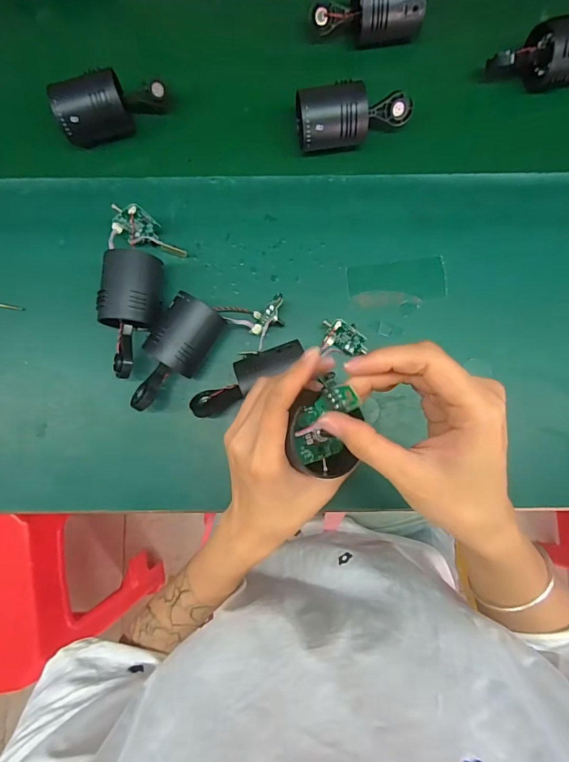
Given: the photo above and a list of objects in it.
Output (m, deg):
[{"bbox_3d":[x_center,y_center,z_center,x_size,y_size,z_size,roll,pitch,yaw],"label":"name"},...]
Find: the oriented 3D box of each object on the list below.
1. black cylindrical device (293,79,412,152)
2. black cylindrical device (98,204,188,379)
[{"bbox_3d":[0.071,-0.265,0.422,0.119,0.044,0.051,-7,86,0],"label":"black cylindrical device"},{"bbox_3d":[-0.137,-0.086,0.405,0.066,0.056,0.164,0,84,1],"label":"black cylindrical device"}]

